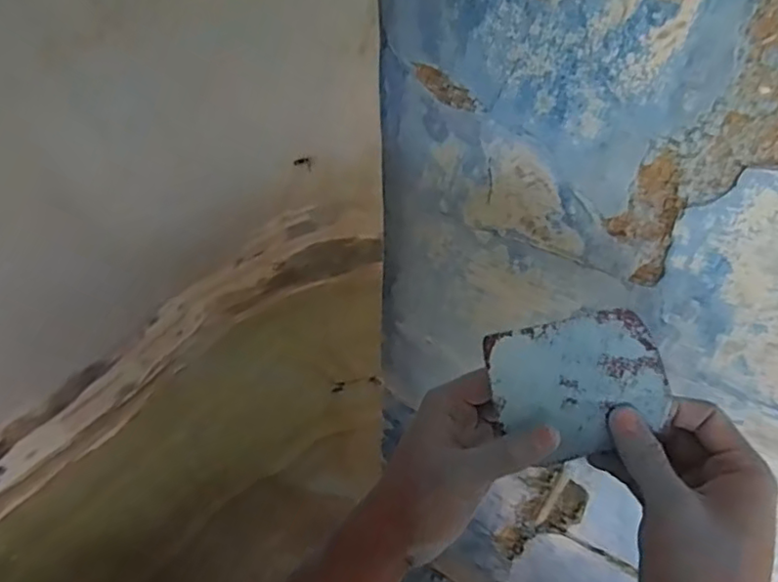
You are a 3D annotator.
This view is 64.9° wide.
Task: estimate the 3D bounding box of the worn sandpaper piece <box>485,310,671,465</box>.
[{"bbox_3d":[0.111,0.057,0.358,0.095,0.011,0.080,-13,90,6],"label":"worn sandpaper piece"}]

